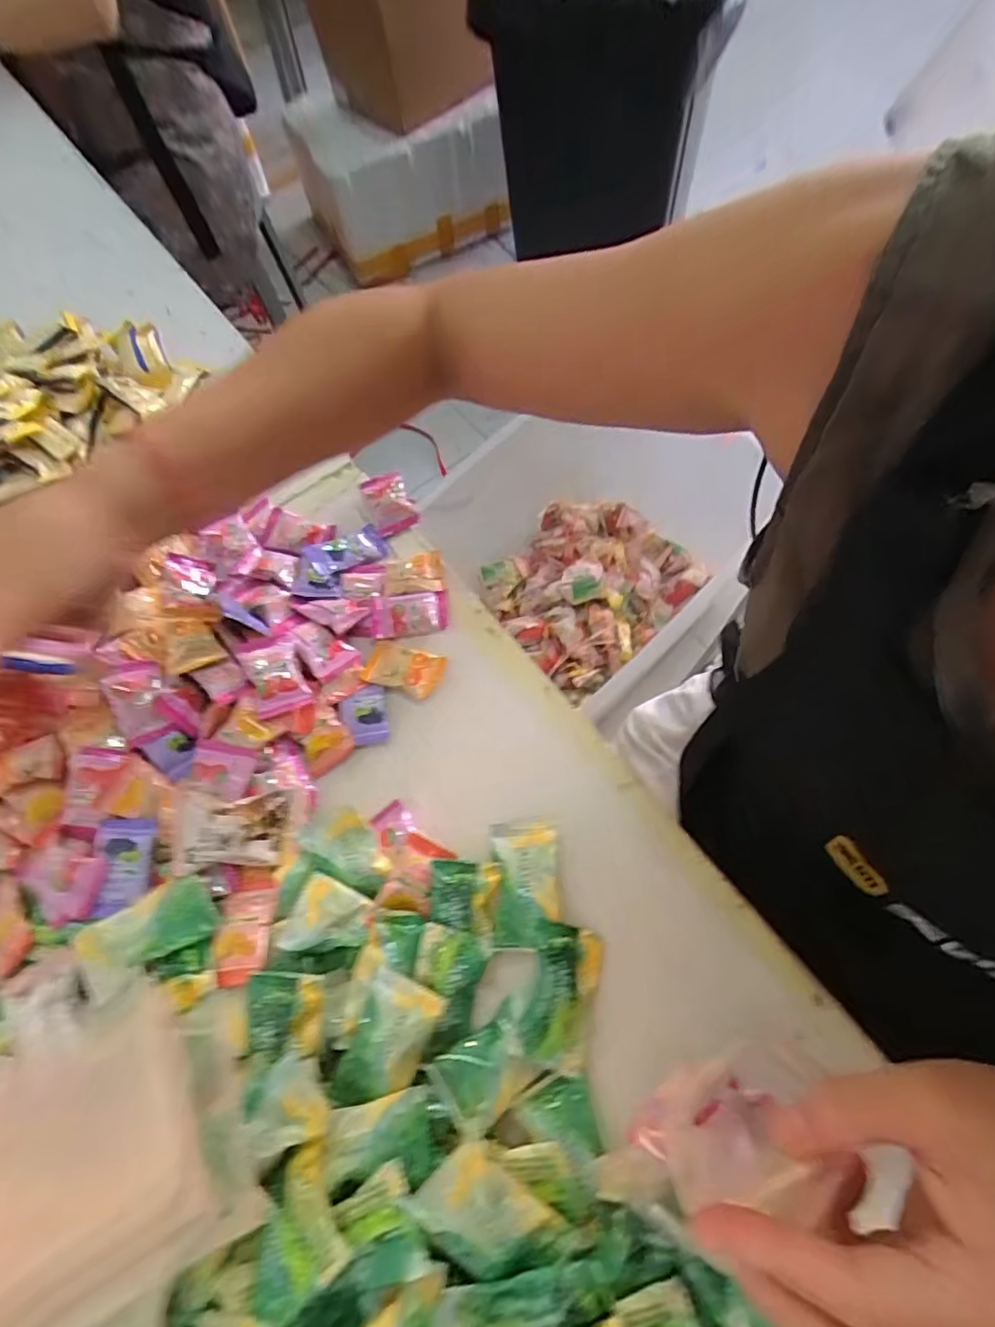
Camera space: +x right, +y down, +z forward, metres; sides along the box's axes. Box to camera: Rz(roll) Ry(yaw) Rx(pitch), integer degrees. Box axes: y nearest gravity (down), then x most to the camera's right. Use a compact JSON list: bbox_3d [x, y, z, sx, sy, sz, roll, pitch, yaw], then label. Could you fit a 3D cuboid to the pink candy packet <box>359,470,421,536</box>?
[{"bbox_3d":[-0.086,-0.128,0.477,0.032,0.011,0.055,-19,63,-11],"label":"pink candy packet"}]

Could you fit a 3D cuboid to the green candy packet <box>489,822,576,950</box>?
[{"bbox_3d":[0.018,0.128,0.350,0.042,0.008,0.068,-1,62,-1],"label":"green candy packet"}]

